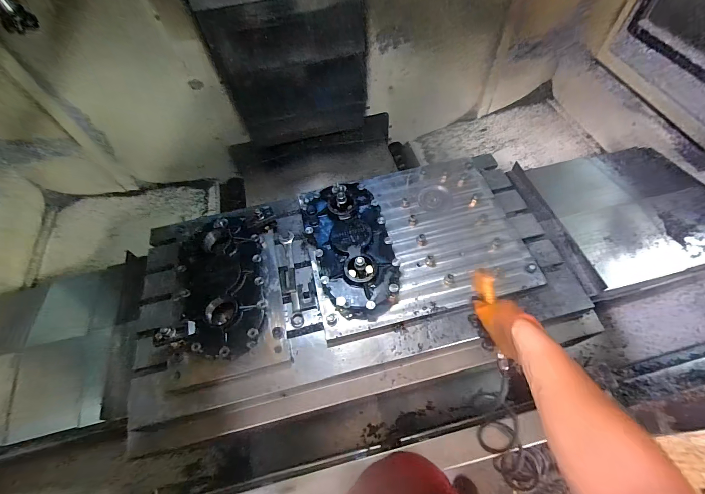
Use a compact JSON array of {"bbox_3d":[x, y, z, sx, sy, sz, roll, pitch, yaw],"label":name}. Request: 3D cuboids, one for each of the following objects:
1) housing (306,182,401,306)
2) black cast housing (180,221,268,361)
[{"bbox_3d":[-0.008,-0.019,0.904,0.226,0.076,0.397,-13,58,-4],"label":"housing"},{"bbox_3d":[-0.359,0.103,0.880,0.227,0.060,0.370,-11,58,-3],"label":"black cast housing"}]

